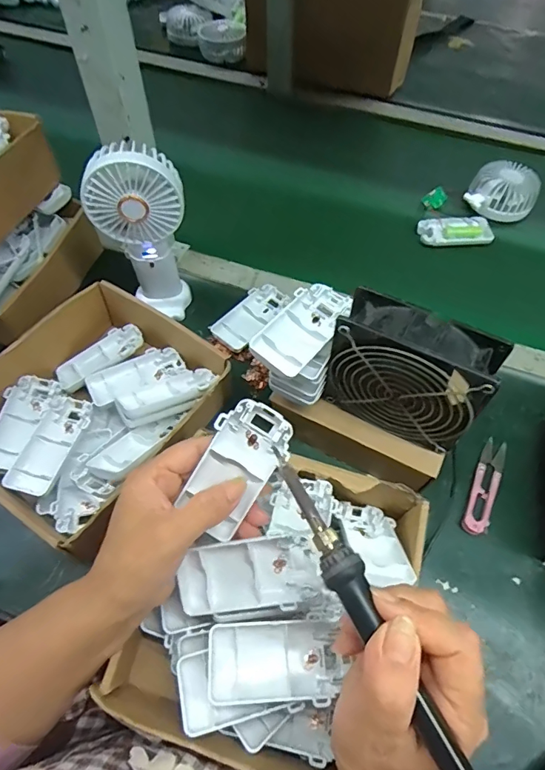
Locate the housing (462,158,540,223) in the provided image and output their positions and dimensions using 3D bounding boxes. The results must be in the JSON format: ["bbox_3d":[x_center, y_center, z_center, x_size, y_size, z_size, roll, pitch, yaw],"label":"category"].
[{"bbox_3d":[0.318,-0.266,0.619,0.085,0.037,0.078,1,60,-1],"label":"housing"}]

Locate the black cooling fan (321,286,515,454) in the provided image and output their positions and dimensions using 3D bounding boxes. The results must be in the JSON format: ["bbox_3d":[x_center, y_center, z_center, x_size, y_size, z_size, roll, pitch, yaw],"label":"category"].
[{"bbox_3d":[0.108,-0.009,0.366,0.116,0.119,0.046,26,63,14],"label":"black cooling fan"}]

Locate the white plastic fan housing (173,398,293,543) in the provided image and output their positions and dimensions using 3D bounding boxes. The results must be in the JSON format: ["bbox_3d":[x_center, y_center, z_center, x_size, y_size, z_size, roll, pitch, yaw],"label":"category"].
[{"bbox_3d":[-0.026,0.055,0.305,0.049,0.014,0.092,34,96,0],"label":"white plastic fan housing"}]

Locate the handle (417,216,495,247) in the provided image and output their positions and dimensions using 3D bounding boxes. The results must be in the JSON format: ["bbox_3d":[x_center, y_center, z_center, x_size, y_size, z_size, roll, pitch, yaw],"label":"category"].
[{"bbox_3d":[0.246,-0.208,0.610,0.100,0.010,0.047,-2,60,-2],"label":"handle"}]

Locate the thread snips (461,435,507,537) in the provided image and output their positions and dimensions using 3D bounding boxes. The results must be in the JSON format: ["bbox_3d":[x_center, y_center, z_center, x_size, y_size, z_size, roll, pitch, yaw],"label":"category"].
[{"bbox_3d":[0.206,0.095,0.433,0.024,0.012,0.102,24,62,12],"label":"thread snips"}]

